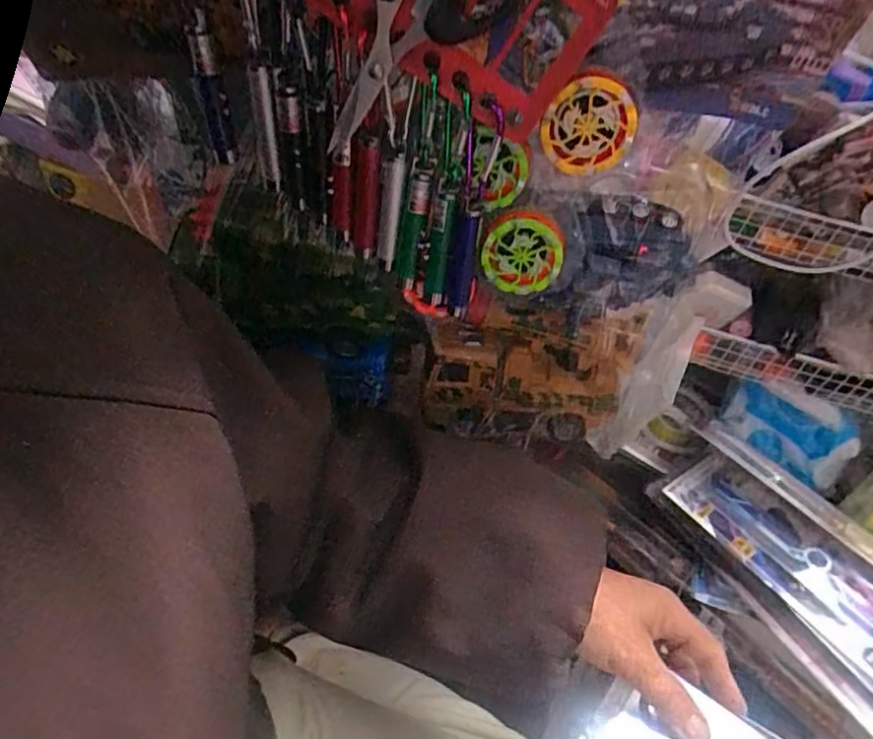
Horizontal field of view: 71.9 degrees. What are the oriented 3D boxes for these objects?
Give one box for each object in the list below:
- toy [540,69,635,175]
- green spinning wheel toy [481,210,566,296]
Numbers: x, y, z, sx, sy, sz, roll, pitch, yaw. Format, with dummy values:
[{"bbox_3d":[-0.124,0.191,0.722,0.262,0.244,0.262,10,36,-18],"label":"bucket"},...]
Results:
[{"bbox_3d":[0.068,-0.110,0.269,0.039,0.044,0.007,11,48,6],"label":"toy"},{"bbox_3d":[0.045,-0.062,0.318,0.041,0.041,0.013,10,48,5],"label":"green spinning wheel toy"}]

